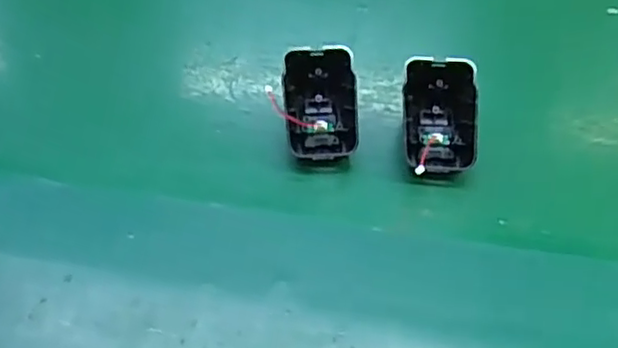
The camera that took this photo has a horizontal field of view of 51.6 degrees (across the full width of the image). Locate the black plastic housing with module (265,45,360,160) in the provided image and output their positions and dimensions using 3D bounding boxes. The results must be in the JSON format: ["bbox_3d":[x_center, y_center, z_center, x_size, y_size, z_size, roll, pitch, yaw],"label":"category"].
[{"bbox_3d":[0.003,-0.044,0.394,0.049,0.024,0.070,1,83,-12],"label":"black plastic housing with module"}]

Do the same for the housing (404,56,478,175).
[{"bbox_3d":[0.079,-0.036,0.393,0.048,0.025,0.074,5,84,-5],"label":"housing"}]

